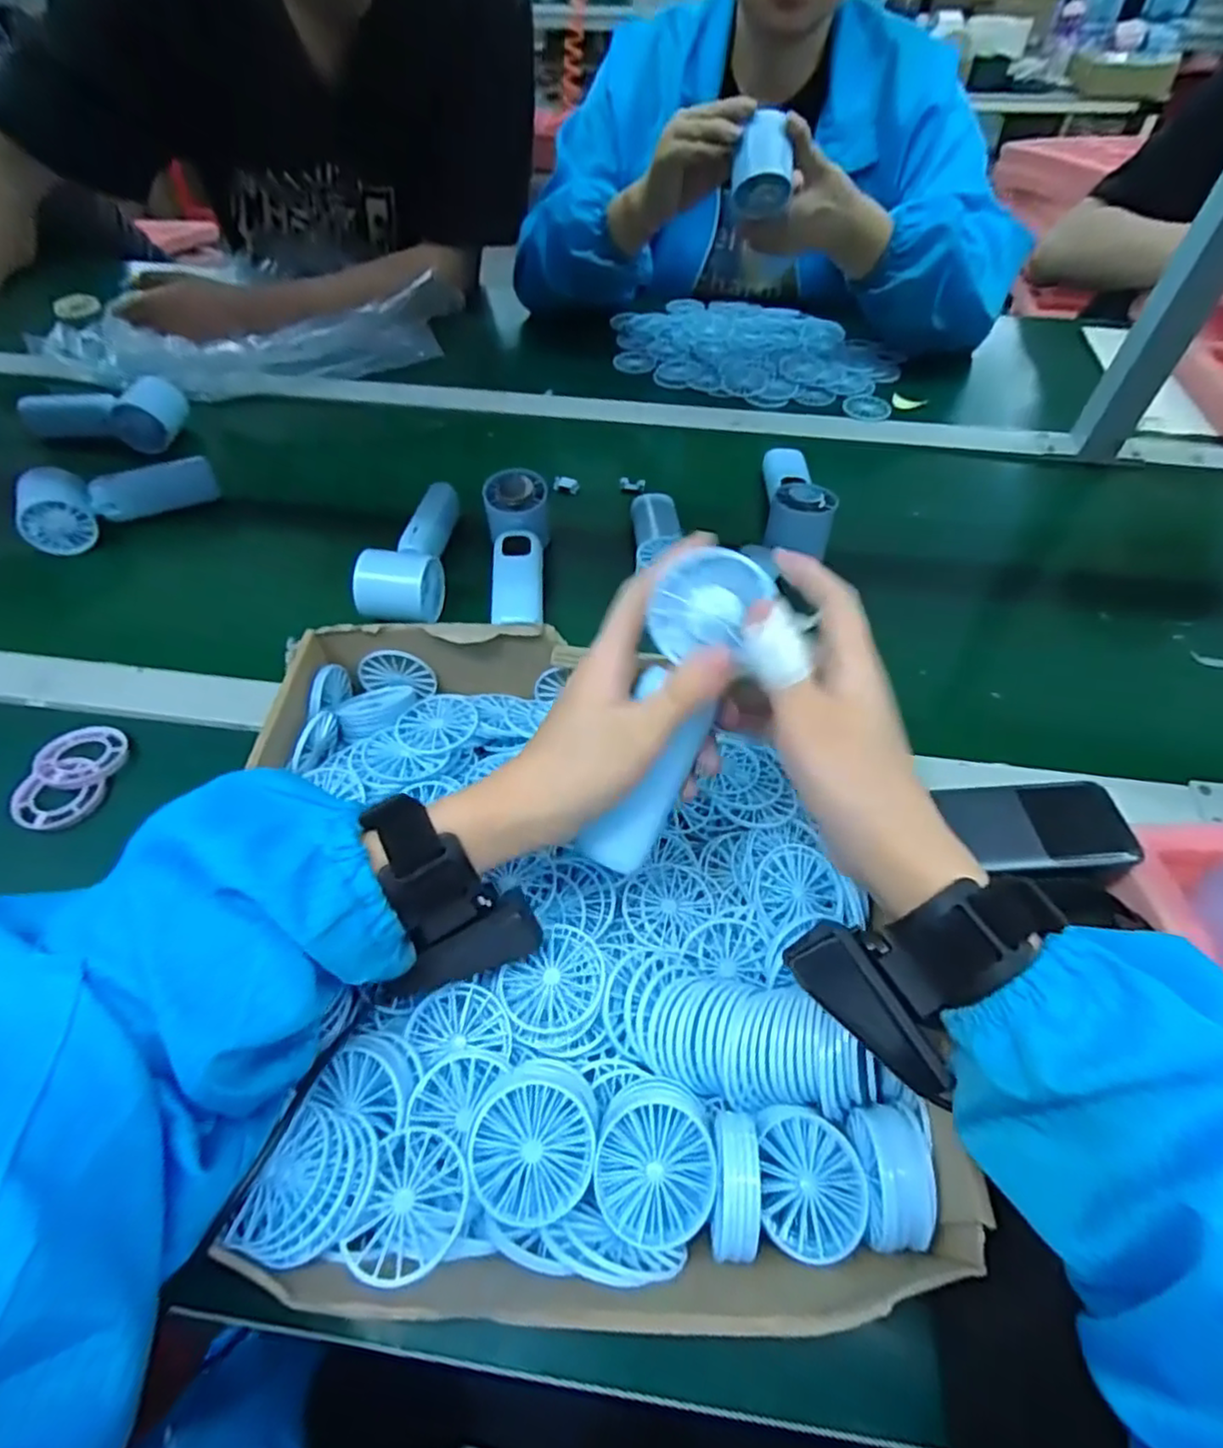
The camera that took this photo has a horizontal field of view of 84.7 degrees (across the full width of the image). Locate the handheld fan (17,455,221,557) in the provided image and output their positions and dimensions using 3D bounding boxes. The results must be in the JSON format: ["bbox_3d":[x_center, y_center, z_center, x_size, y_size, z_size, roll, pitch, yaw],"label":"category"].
[{"bbox_3d":[-0.464,-0.215,0.626,0.059,0.053,0.161,36,61,23],"label":"handheld fan"}]

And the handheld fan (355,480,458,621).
[{"bbox_3d":[-0.158,-0.149,0.557,0.051,0.048,0.163,7,54,5],"label":"handheld fan"}]

